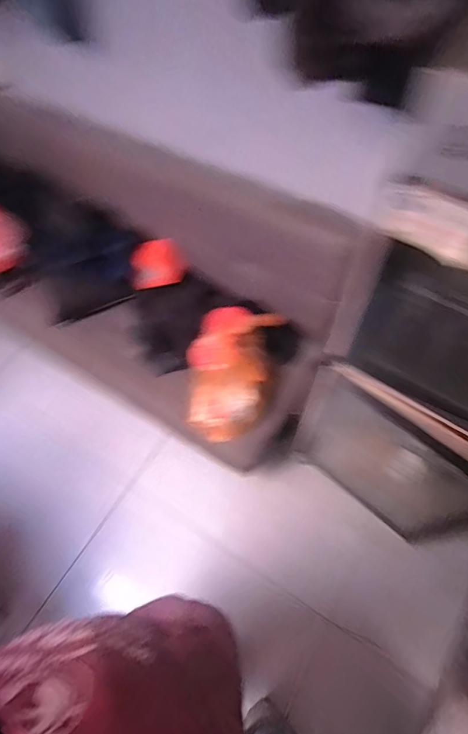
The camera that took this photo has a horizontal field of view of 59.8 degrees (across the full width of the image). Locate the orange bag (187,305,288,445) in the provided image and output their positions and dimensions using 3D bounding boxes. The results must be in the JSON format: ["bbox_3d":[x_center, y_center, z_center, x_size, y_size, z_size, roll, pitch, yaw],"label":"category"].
[{"bbox_3d":[-0.011,0.013,1.198,0.236,0.193,0.343,9,62,5],"label":"orange bag"}]

